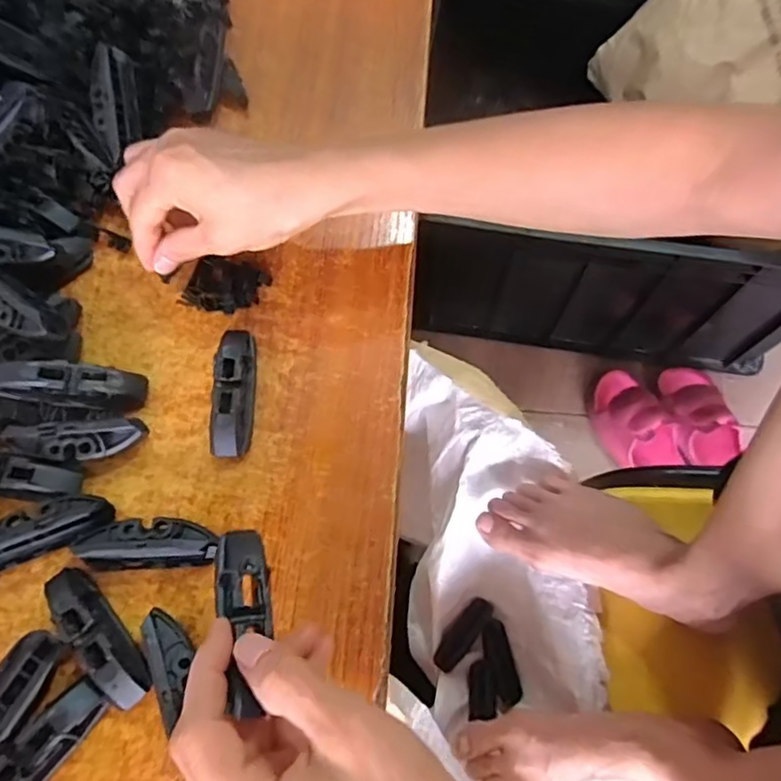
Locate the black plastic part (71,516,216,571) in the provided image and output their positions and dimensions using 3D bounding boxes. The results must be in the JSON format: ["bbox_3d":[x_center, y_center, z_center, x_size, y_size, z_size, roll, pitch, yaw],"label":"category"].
[{"bbox_3d":[-0.118,0.076,0.304,0.066,0.024,0.023,-2,70,0],"label":"black plastic part"}]

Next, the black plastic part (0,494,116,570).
[{"bbox_3d":[-0.176,0.070,0.308,0.070,0.022,0.025,-14,70,-5],"label":"black plastic part"}]

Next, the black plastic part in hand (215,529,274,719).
[{"bbox_3d":[-0.060,0.090,0.249,0.022,0.012,0.070,-11,57,-4],"label":"black plastic part in hand"}]

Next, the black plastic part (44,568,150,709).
[{"bbox_3d":[-0.140,0.117,0.291,0.020,0.019,0.072,-39,74,-13],"label":"black plastic part"}]

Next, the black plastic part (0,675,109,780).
[{"bbox_3d":[-0.158,0.163,0.274,0.069,0.020,0.022,-43,75,-14],"label":"black plastic part"}]

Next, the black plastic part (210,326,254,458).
[{"bbox_3d":[-0.085,0.001,0.335,0.021,0.018,0.072,-1,70,0],"label":"black plastic part"}]

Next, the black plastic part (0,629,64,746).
[{"bbox_3d":[-0.178,0.148,0.281,0.023,0.019,0.072,29,73,10],"label":"black plastic part"}]

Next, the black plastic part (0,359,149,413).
[{"bbox_3d":[-0.167,-0.003,0.322,0.072,0.016,0.021,10,67,-28],"label":"black plastic part"}]

